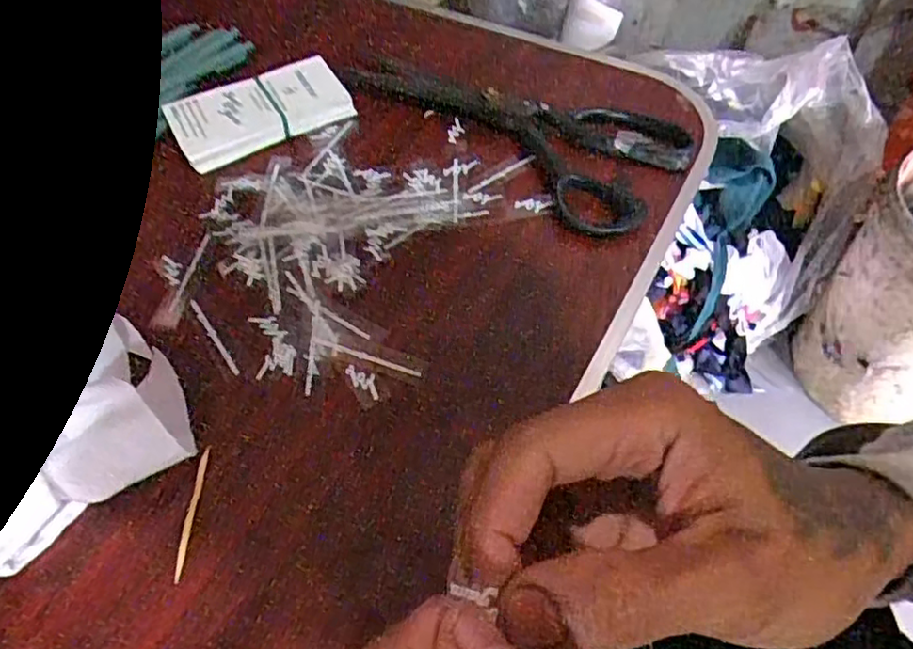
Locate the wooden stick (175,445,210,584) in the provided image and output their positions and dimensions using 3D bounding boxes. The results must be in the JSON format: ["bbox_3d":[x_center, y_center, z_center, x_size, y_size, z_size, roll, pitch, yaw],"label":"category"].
[{"bbox_3d":[-0.114,0.080,0.277,0.005,0.004,0.057,0,54,1],"label":"wooden stick"}]

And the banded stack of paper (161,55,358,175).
[{"bbox_3d":[-0.128,-0.139,0.423,0.109,0.022,0.053,-27,58,-18],"label":"banded stack of paper"}]

